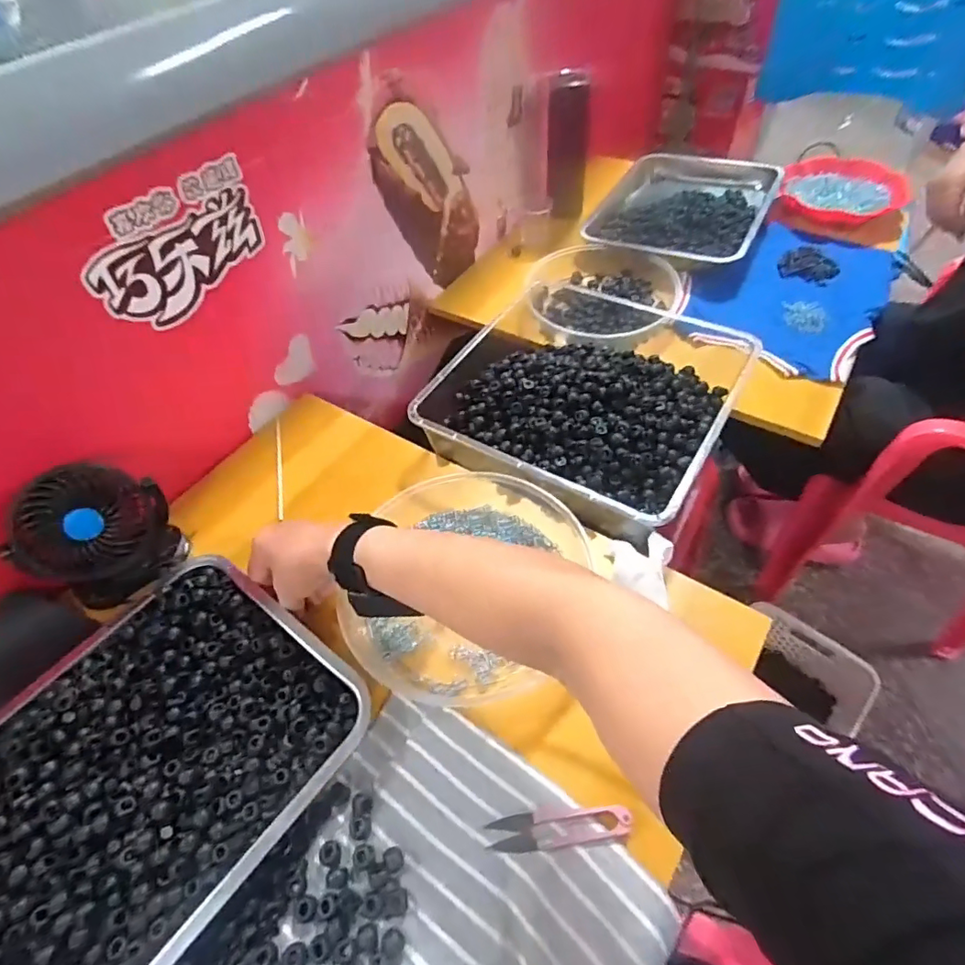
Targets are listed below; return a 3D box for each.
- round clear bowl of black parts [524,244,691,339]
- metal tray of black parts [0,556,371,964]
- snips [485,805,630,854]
[{"bbox_3d":[0.183,-0.293,0.821,0.218,0.058,0.236,-2,52,3],"label":"round clear bowl of black parts"},{"bbox_3d":[-0.284,0.232,0.412,0.267,0.036,0.344,30,60,25],"label":"metal tray of black parts"},{"bbox_3d":[0.056,0.250,0.393,0.102,0.004,0.023,-8,52,-1],"label":"snips"}]

